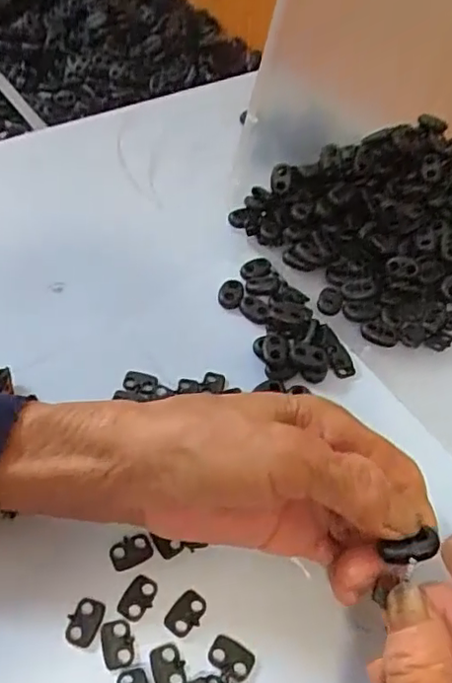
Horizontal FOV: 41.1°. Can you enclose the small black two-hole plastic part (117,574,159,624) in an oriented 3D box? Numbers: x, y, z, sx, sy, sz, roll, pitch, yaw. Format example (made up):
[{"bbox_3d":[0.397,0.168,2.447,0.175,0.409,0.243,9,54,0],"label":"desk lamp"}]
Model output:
[{"bbox_3d":[-0.038,0.111,0.261,0.012,0.004,0.019,23,53,14],"label":"small black two-hole plastic part"}]

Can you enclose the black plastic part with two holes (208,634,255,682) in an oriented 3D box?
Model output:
[{"bbox_3d":[0.002,0.130,0.249,0.019,0.004,0.013,29,54,18],"label":"black plastic part with two holes"}]

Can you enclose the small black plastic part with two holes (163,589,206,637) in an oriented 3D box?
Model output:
[{"bbox_3d":[-0.017,0.116,0.258,0.013,0.004,0.019,30,55,19],"label":"small black plastic part with two holes"}]

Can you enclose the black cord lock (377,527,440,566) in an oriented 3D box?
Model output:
[{"bbox_3d":[0.068,0.076,0.219,0.021,0.007,0.009,-20,49,4],"label":"black cord lock"}]

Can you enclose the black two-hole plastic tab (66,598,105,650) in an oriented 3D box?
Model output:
[{"bbox_3d":[-0.060,0.118,0.253,0.013,0.004,0.018,12,51,5],"label":"black two-hole plastic tab"}]

